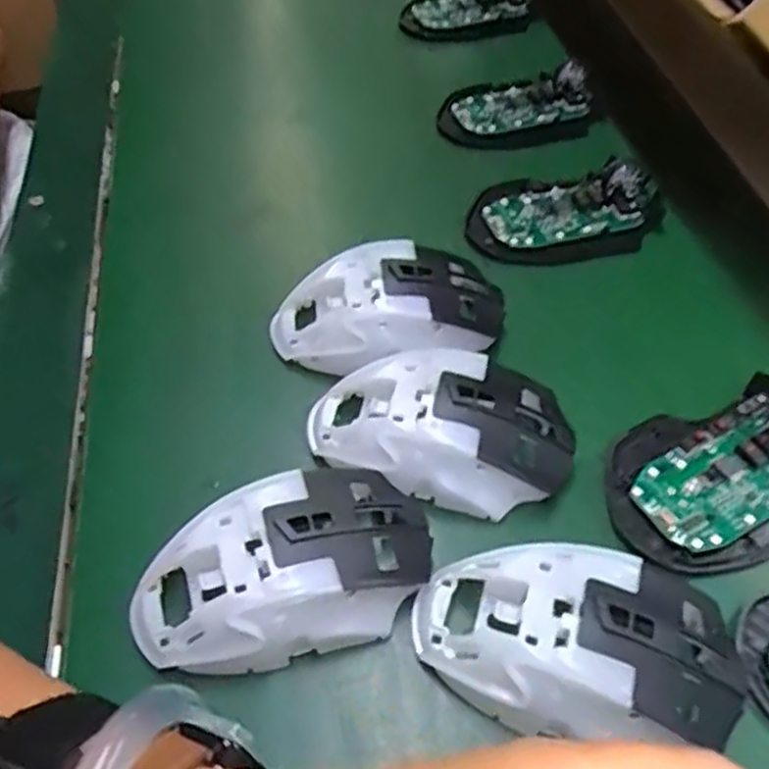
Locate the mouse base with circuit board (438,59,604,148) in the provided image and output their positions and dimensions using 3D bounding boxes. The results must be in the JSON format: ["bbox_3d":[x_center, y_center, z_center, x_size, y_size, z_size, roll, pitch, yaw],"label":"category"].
[{"bbox_3d":[0.092,-0.187,0.492,0.105,0.025,0.050,-9,47,-4],"label":"mouse base with circuit board"}]

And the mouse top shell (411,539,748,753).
[{"bbox_3d":[0.069,0.091,0.259,0.111,0.031,0.063,1,47,6],"label":"mouse top shell"}]

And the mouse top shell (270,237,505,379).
[{"bbox_3d":[0.004,-0.035,0.360,0.114,0.036,0.064,-11,47,-5],"label":"mouse top shell"}]

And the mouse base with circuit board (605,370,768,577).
[{"bbox_3d":[0.149,0.032,0.314,0.110,0.025,0.073,-23,49,-16],"label":"mouse base with circuit board"}]

